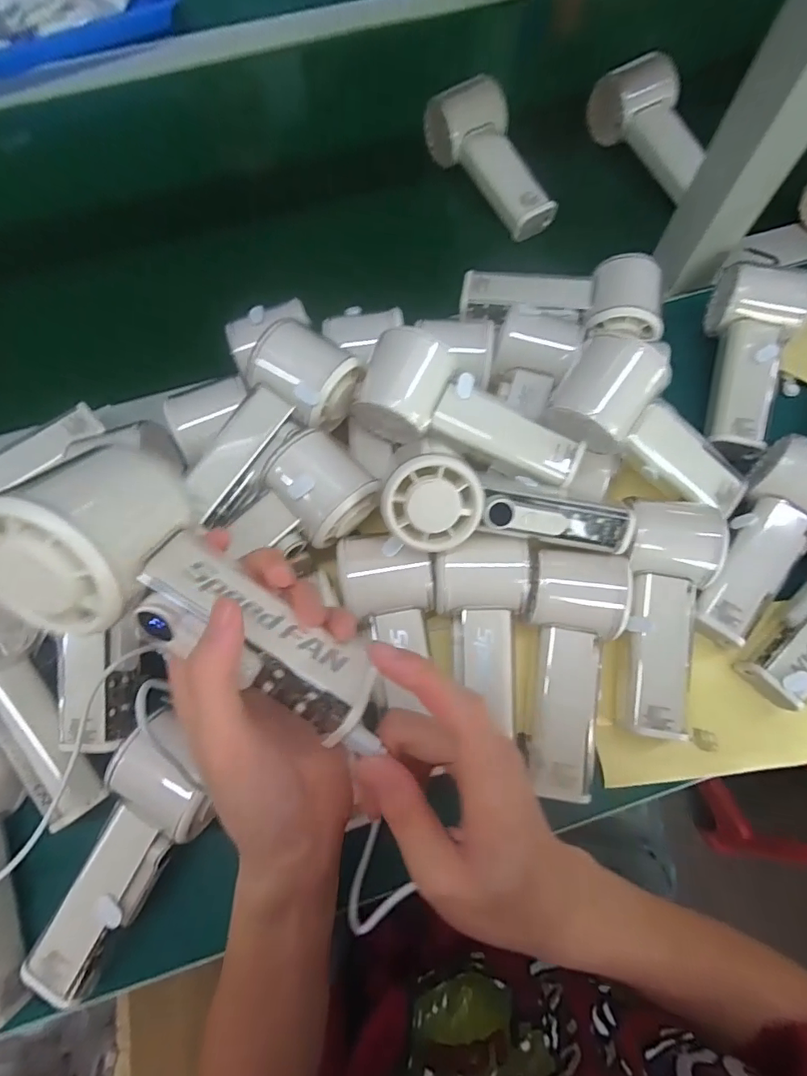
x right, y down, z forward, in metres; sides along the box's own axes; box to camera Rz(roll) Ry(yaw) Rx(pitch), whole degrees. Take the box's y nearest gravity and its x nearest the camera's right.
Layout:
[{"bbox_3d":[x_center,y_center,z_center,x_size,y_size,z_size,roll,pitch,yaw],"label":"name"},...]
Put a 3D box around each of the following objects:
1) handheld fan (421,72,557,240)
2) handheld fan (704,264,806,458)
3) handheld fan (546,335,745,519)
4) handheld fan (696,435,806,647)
[{"bbox_3d":[0.079,-0.342,0.468,0.067,0.045,0.144,-24,73,-8],"label":"handheld fan"},{"bbox_3d":[0.267,-0.134,0.401,0.059,0.048,0.146,11,84,4],"label":"handheld fan"},{"bbox_3d":[0.170,-0.068,0.349,0.152,0.056,0.059,30,72,-17],"label":"handheld fan"},{"bbox_3d":[0.250,0.006,0.353,0.060,0.045,0.147,33,87,11],"label":"handheld fan"}]

